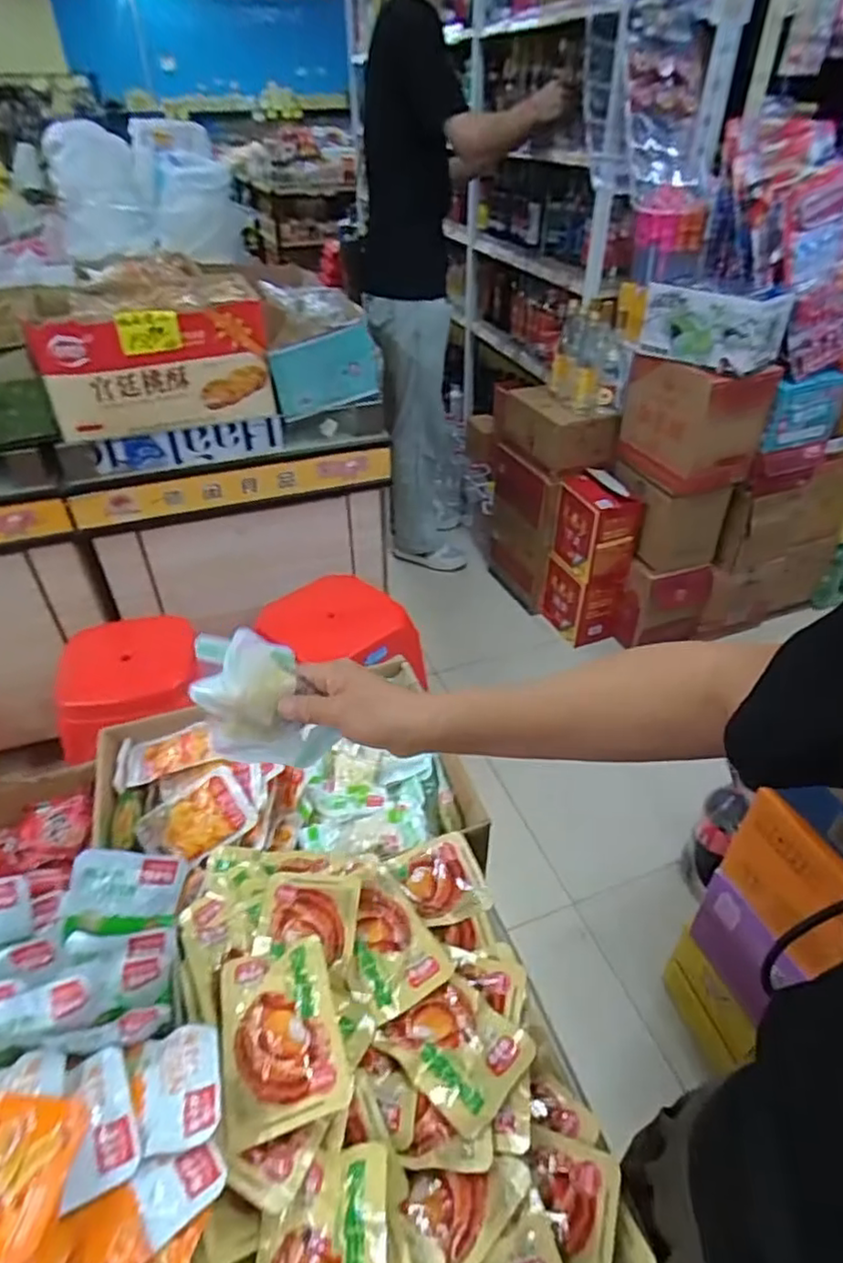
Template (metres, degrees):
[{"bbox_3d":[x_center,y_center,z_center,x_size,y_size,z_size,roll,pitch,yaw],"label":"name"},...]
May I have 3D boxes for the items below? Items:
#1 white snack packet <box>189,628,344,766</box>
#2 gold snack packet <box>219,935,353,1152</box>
[{"bbox_3d":[-0.123,0.055,0.501,0.099,0.119,0.027,6,40,7],"label":"white snack packet"},{"bbox_3d":[-0.092,0.260,0.424,0.075,0.021,0.113,-10,40,-12],"label":"gold snack packet"}]

